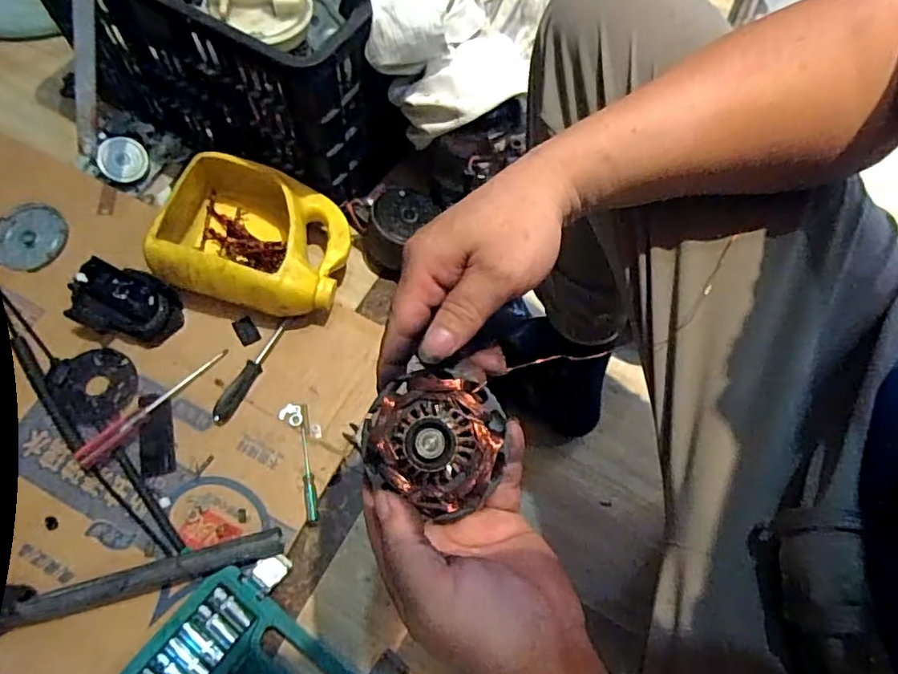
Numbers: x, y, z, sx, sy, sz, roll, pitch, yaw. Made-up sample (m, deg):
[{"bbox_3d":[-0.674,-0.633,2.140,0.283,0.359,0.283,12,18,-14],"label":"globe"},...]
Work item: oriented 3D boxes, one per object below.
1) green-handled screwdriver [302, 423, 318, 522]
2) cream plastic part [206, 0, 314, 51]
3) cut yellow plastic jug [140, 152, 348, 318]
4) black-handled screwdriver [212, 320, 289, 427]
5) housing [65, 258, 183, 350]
[{"bbox_3d":[-0.168,0.157,0.659,0.013,0.017,0.114,-11,68,-8],"label":"green-handled screwdriver"},{"bbox_3d":[-0.214,-0.377,0.639,0.114,0.035,0.105,-14,68,-9],"label":"cream plastic part"},{"bbox_3d":[-0.247,-0.132,0.729,0.231,0.102,0.185,14,67,3],"label":"cut yellow plastic jug"},{"bbox_3d":[-0.245,0.040,0.699,0.019,0.023,0.151,23,67,6],"label":"black-handled screwdriver"},{"bbox_3d":[-0.404,-0.040,0.705,0.123,0.064,0.080,14,67,3],"label":"housing"}]

